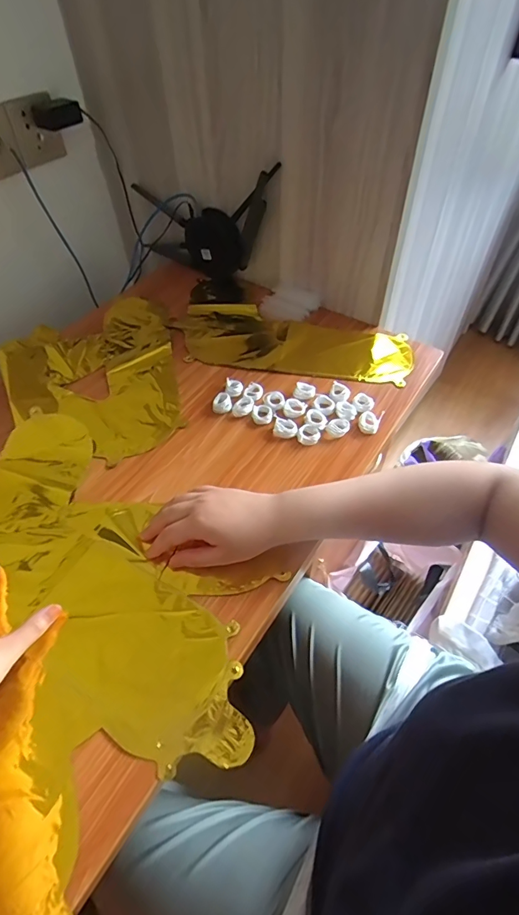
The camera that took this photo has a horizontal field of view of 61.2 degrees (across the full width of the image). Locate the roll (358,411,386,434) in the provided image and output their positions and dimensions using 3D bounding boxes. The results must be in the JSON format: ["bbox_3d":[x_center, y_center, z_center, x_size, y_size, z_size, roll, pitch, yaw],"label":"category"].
[{"bbox_3d":[0.150,-0.051,0.596,0.030,0.012,0.040,21,55,16],"label":"roll"}]

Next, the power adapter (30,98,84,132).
[{"bbox_3d":[-0.332,-0.563,0.722,0.077,0.038,0.025,-8,52,-5],"label":"power adapter"}]

